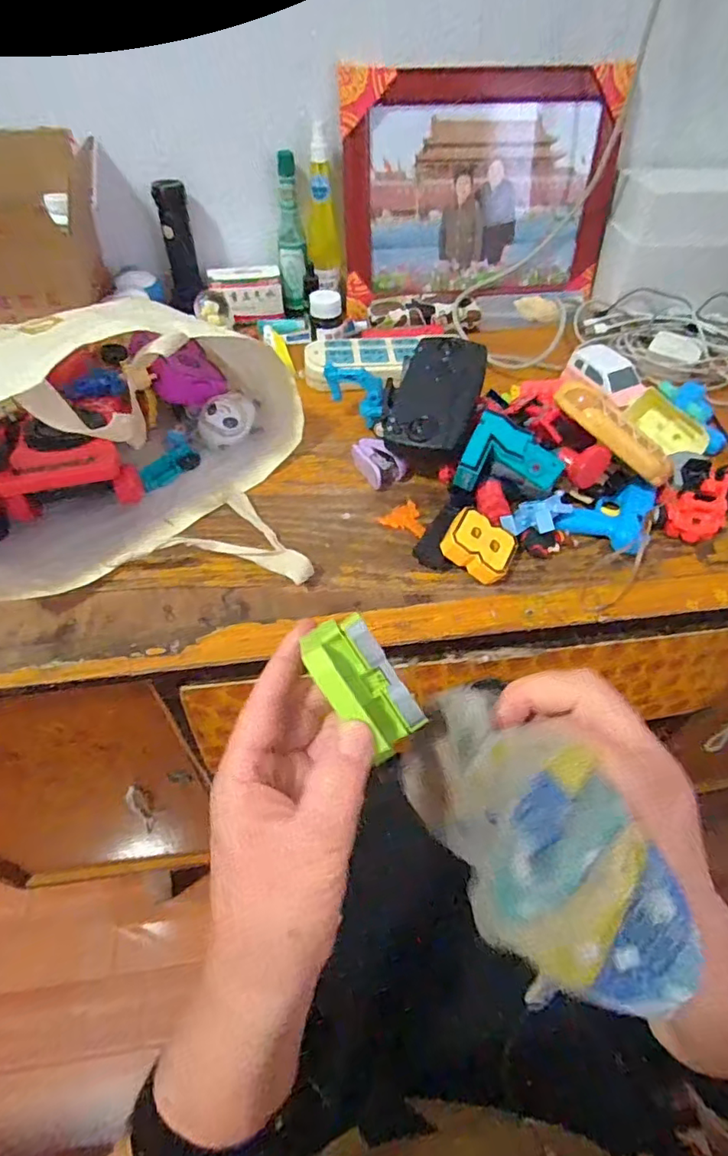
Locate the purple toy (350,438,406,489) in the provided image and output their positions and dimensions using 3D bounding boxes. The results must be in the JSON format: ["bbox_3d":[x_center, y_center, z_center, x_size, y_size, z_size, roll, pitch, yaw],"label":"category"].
[{"bbox_3d":[0.013,-0.122,0.581,0.035,0.026,0.058,-26,56,-20],"label":"purple toy"}]

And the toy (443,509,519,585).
[{"bbox_3d":[0.103,-0.029,0.493,0.062,0.020,0.052,32,61,-1],"label":"toy"}]

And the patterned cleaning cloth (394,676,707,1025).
[{"bbox_3d":[0.067,0.097,0.209,0.062,0.061,0.126,-19,54,-16],"label":"patterned cleaning cloth"}]

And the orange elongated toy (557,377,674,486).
[{"bbox_3d":[0.234,-0.135,0.506,0.129,0.025,0.037,39,57,-3],"label":"orange elongated toy"}]

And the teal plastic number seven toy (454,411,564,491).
[{"bbox_3d":[0.137,-0.117,0.522,0.093,0.028,0.073,7,78,1],"label":"teal plastic number seven toy"}]

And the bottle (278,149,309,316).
[{"bbox_3d":[-0.099,-0.466,0.751,0.038,0.180,0.050,-5,52,-5],"label":"bottle"}]

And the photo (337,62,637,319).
[{"bbox_3d":[0.155,-0.512,0.738,0.365,0.255,0.030,-7,41,-5],"label":"photo"}]

